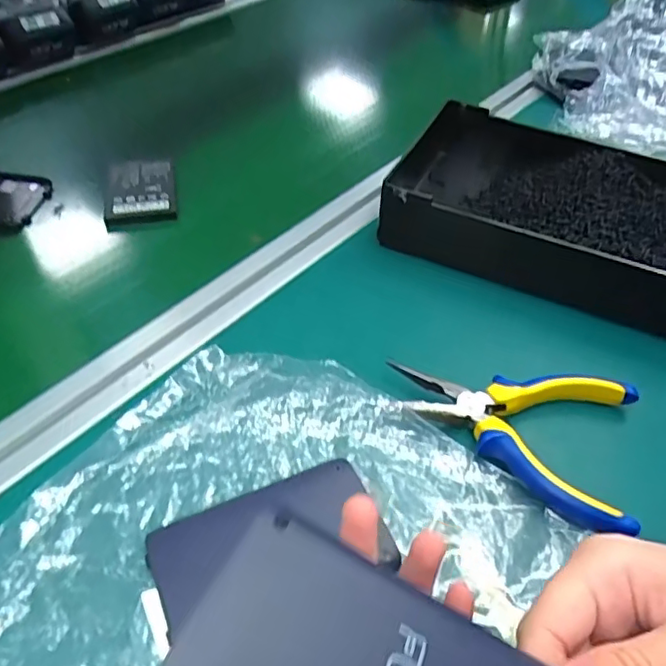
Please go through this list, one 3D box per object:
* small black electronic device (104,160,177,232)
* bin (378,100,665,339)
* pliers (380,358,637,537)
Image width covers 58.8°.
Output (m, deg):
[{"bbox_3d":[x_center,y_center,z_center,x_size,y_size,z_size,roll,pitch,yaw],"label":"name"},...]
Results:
[{"bbox_3d":[-0.168,-0.123,0.516,0.058,0.014,0.084,-7,47,-12],"label":"small black electronic device"},{"bbox_3d":[0.182,-0.094,0.471,0.266,0.058,0.163,22,48,15],"label":"bin"},{"bbox_3d":[0.102,0.054,0.344,0.137,0.021,0.094,15,47,10],"label":"pliers"}]

